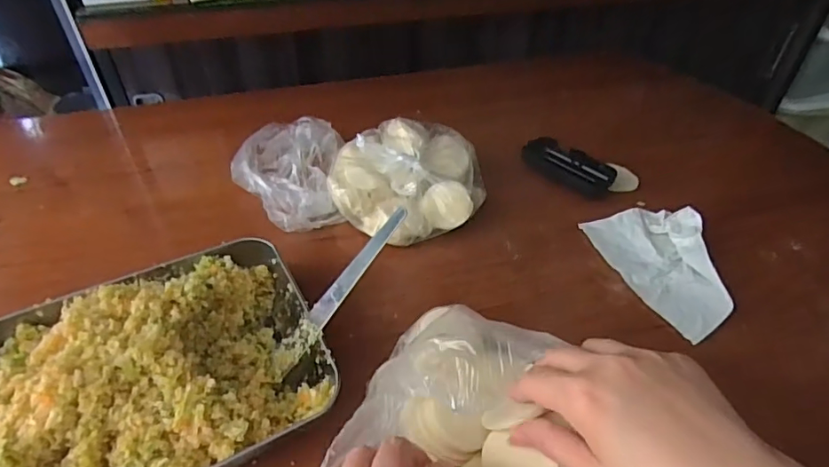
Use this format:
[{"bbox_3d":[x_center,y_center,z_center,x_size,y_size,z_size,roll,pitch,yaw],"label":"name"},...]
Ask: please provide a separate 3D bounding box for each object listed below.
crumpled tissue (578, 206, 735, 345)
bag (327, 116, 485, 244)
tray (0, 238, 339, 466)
[{"bbox_3d":[0.245,0.028,0.496,0.099,0.026,0.157,-6,43,-8],"label":"crumpled tissue"},{"bbox_3d":[-0.003,-0.063,0.550,0.164,0.060,0.138,-19,46,-20],"label":"bag"},{"bbox_3d":[-0.200,0.096,0.365,0.250,0.062,0.194,-19,46,-21],"label":"tray"}]

